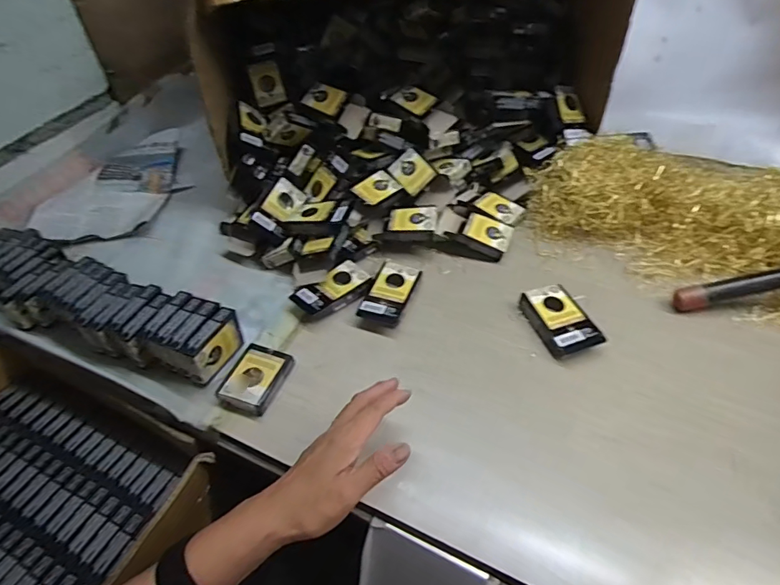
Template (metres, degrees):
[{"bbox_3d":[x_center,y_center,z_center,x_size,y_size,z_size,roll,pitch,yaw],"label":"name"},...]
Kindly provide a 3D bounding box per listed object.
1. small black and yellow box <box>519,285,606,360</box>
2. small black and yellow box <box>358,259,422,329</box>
[{"bbox_3d":[0.201,0.032,0.569,0.059,0.020,0.092,-15,48,-11],"label":"small black and yellow box"},{"bbox_3d":[0.001,0.000,0.605,0.051,0.016,0.094,16,50,17],"label":"small black and yellow box"}]

